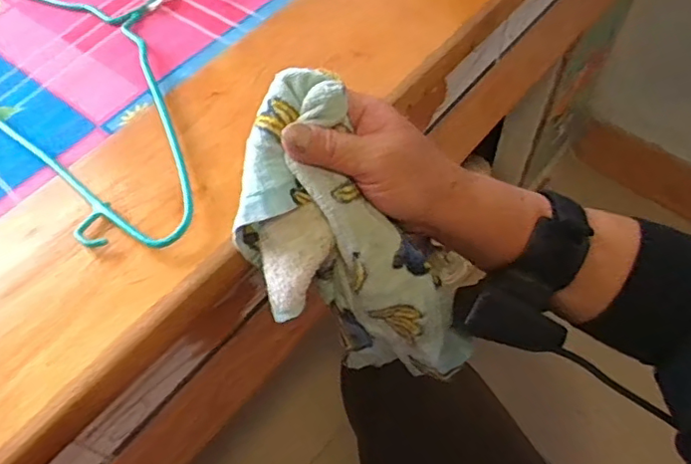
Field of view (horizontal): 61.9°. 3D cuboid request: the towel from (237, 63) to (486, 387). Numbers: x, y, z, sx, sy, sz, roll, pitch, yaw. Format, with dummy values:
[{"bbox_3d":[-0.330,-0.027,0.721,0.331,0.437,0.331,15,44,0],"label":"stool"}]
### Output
[{"bbox_3d":[-0.001,0.013,0.365,0.106,0.216,0.086,-45,28,-21],"label":"towel"}]

